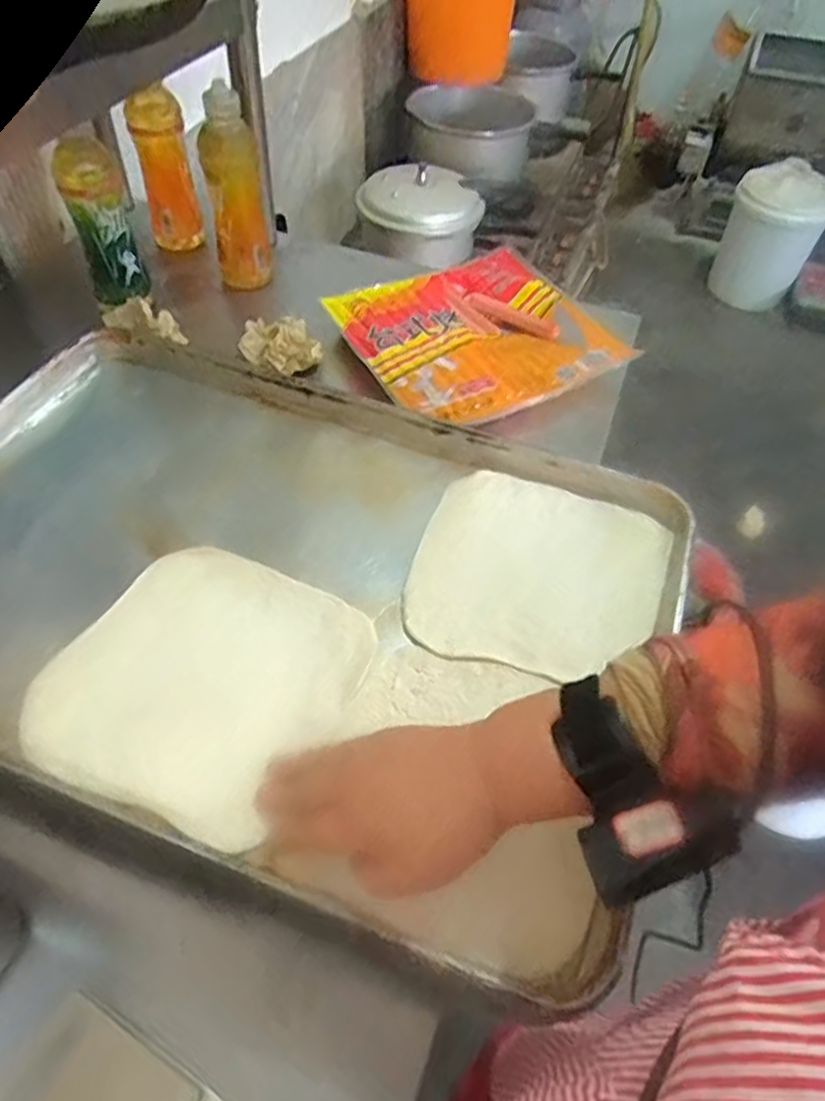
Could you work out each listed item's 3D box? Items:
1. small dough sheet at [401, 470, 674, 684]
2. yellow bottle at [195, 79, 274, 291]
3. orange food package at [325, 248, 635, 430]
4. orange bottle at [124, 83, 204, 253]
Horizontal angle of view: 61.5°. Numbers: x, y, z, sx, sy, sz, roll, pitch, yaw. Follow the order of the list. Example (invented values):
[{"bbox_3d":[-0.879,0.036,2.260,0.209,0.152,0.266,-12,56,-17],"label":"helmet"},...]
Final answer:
[{"bbox_3d":[0.102,0.016,0.558,0.194,0.008,0.184,13,52,8],"label":"small dough sheet"},{"bbox_3d":[-0.220,-0.443,0.863,0.066,0.230,0.071,-4,52,-6],"label":"yellow bottle"},{"bbox_3d":[0.069,-0.260,0.834,0.282,0.036,0.273,-19,55,-17],"label":"orange food package"},{"bbox_3d":[-0.322,-0.487,0.914,0.067,0.192,0.056,-17,54,-16],"label":"orange bottle"}]

